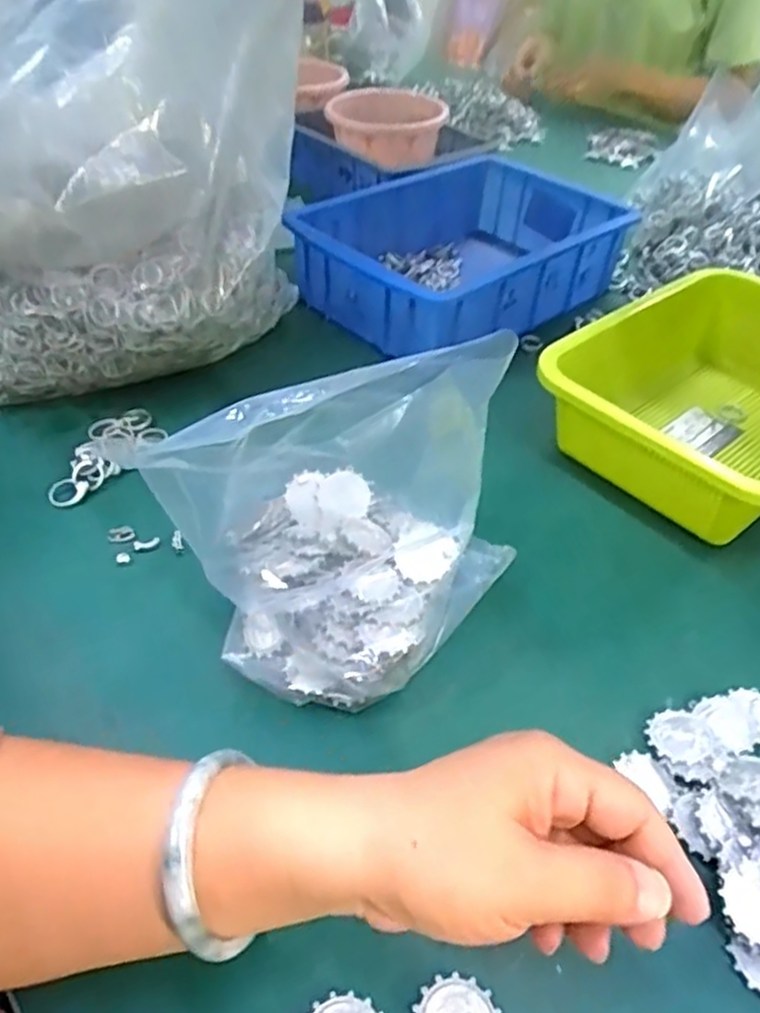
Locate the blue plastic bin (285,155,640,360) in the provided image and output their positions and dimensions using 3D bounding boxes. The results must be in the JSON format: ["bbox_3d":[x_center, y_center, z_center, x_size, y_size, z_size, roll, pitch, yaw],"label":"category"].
[{"bbox_3d":[0.082,-0.257,0.704,0.310,0.083,0.216,-33,55,-32],"label":"blue plastic bin"}]

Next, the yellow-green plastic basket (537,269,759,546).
[{"bbox_3d":[0.269,-0.085,0.543,0.277,0.086,0.197,-30,54,-31],"label":"yellow-green plastic basket"}]

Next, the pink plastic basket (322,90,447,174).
[{"bbox_3d":[0.008,-0.482,0.903,0.149,0.051,0.146,3,44,-2],"label":"pink plastic basket"}]

